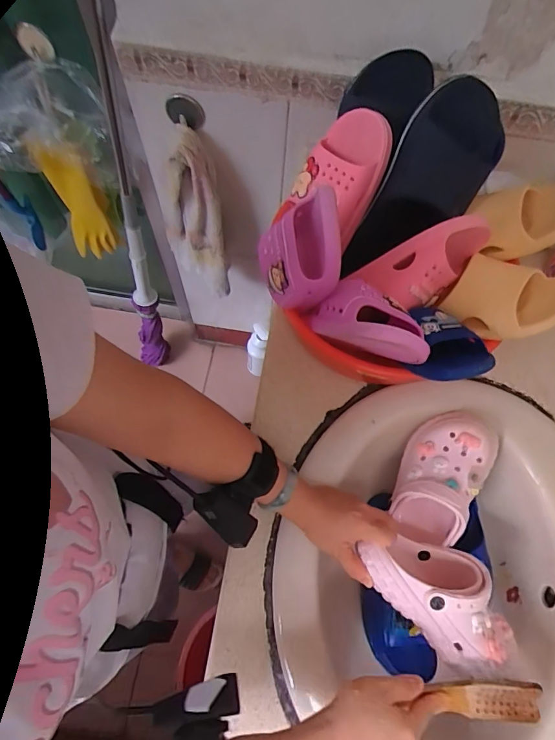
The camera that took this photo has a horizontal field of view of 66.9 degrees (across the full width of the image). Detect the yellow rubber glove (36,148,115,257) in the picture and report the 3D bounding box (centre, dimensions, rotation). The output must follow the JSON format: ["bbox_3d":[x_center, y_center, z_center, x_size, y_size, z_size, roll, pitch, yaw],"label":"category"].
[{"bbox_3d":[-0.433,-0.350,0.909,0.098,0.306,0.022,-3,70,-4],"label":"yellow rubber glove"}]

